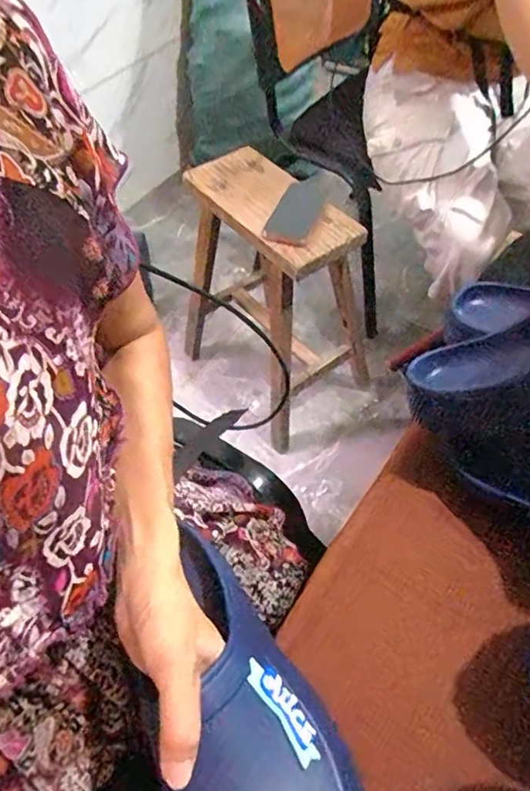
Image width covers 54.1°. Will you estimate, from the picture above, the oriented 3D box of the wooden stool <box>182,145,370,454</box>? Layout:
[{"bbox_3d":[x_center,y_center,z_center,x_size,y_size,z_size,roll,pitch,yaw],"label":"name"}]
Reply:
[{"bbox_3d":[0.019,-0.211,1.149,0.300,0.504,0.374,-36,60,-20],"label":"wooden stool"}]

